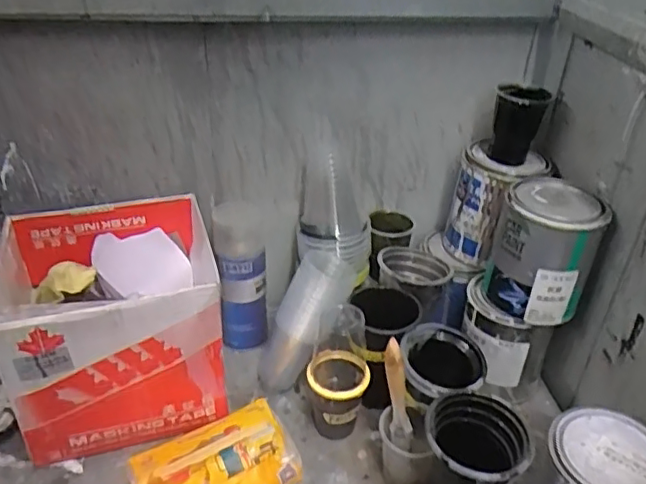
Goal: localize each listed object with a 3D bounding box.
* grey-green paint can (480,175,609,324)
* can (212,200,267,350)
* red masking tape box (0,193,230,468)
[{"bbox_3d":[0.246,0.010,0.671,0.107,0.129,0.106,13,35,17],"label":"grey-green paint can"},{"bbox_3d":[-0.106,0.049,0.776,0.060,0.197,0.056,-4,34,-8],"label":"can"},{"bbox_3d":[-0.239,0.089,0.704,0.219,0.200,0.221,-6,34,-12],"label":"red masking tape box"}]

